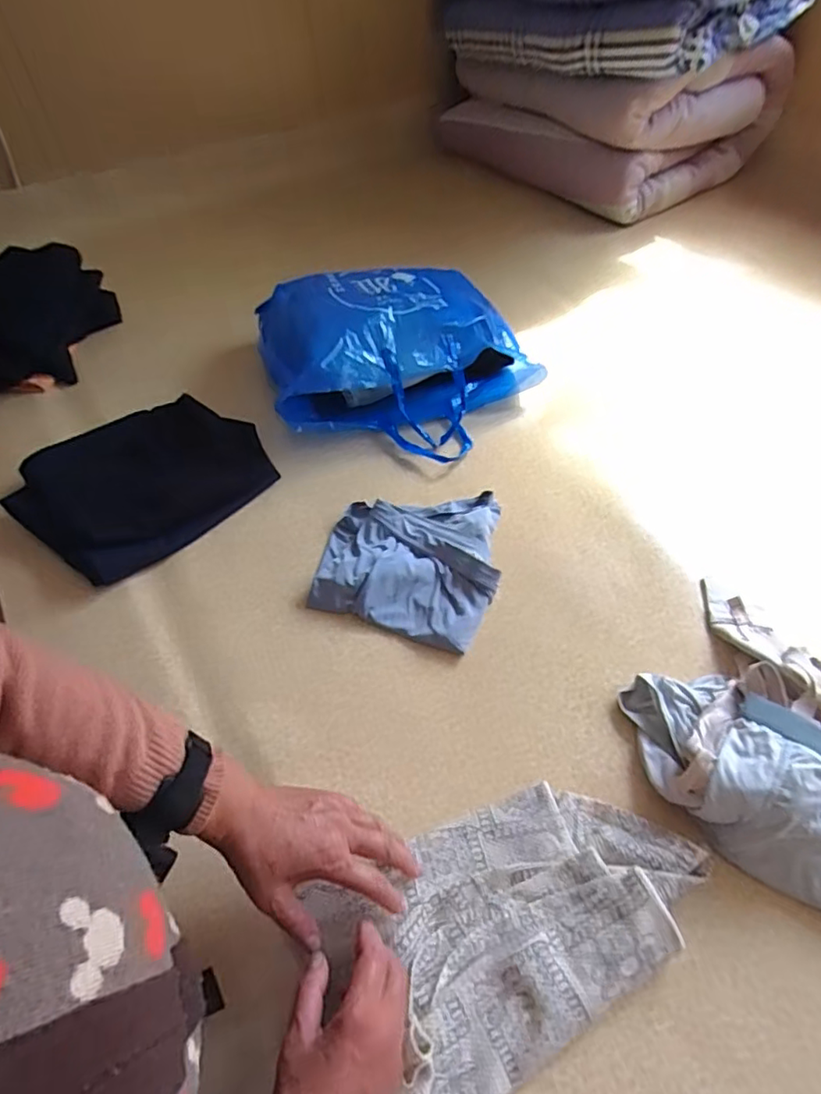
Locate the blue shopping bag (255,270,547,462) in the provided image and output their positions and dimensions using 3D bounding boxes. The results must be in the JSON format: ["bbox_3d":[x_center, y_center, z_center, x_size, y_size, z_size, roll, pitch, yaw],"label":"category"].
[{"bbox_3d":[-0.013,-0.310,0.938,0.422,0.139,0.367,-14,53,-11],"label":"blue shopping bag"}]

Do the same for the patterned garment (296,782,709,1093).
[{"bbox_3d":[0.091,0.315,0.501,0.310,0.039,0.183,-23,55,-17],"label":"patterned garment"}]

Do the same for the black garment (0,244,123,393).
[{"bbox_3d":[-0.682,-0.406,1.019,0.239,0.096,0.290,4,54,5],"label":"black garment"}]

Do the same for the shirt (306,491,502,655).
[{"bbox_3d":[-0.002,0.009,0.757,0.224,0.036,0.242,7,52,6],"label":"shirt"}]

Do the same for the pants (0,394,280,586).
[{"bbox_3d":[-0.378,-0.100,0.829,0.266,0.050,0.310,33,59,23],"label":"pants"}]

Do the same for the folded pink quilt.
[{"bbox_3d":[0.467,-1.069,1.430,0.543,0.239,0.597,-31,58,-19],"label":"folded pink quilt"}]

